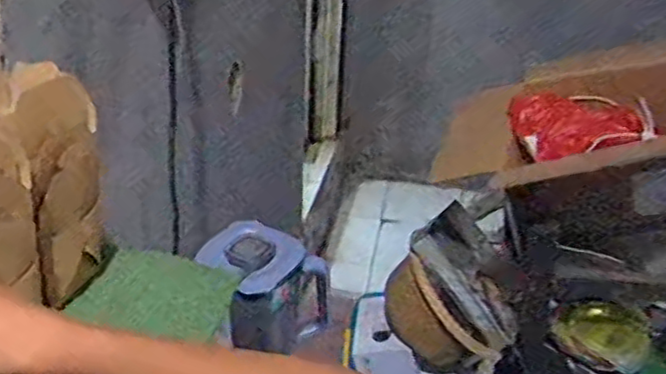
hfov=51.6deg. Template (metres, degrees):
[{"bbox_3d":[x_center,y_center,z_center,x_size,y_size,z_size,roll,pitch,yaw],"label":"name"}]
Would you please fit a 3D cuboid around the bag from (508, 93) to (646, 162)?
[{"bbox_3d":[0.407,-0.106,1.159,0.216,0.103,0.085,1,30,-3],"label":"bag"}]

